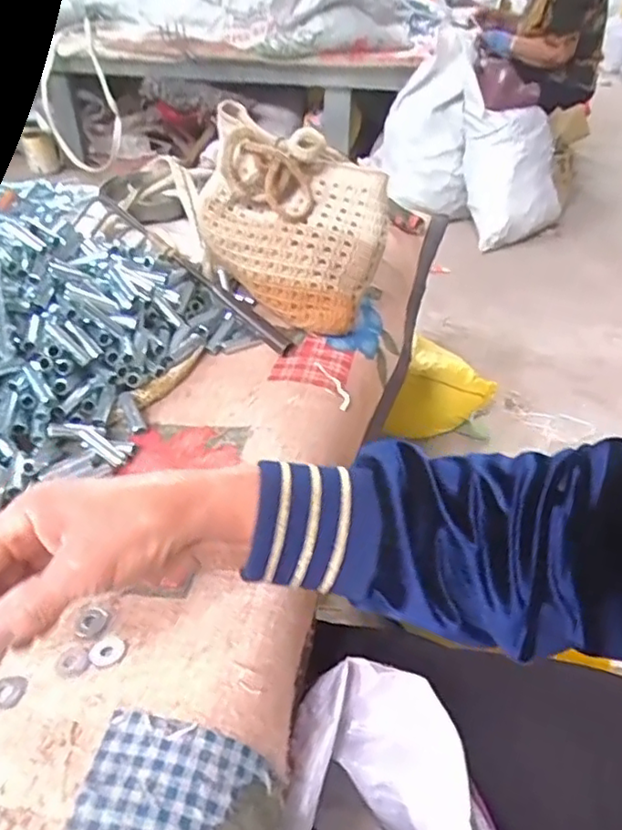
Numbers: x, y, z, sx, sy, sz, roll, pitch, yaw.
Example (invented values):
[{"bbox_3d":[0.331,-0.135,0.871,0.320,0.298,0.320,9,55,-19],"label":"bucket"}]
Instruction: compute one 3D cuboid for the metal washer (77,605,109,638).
[{"bbox_3d":[-0.130,0.123,0.374,0.017,0.004,0.021,-14,37,-20],"label":"metal washer"}]

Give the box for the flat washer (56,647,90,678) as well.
[{"bbox_3d":[-0.134,0.139,0.354,0.018,0.004,0.019,-13,36,-13],"label":"flat washer"}]

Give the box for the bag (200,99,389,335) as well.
[{"bbox_3d":[-0.019,-0.187,0.632,0.181,0.174,0.100,23,43,27],"label":"bag"}]

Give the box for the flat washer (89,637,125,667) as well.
[{"bbox_3d":[-0.116,0.134,0.357,0.018,0.004,0.018,0,34,0],"label":"flat washer"}]

